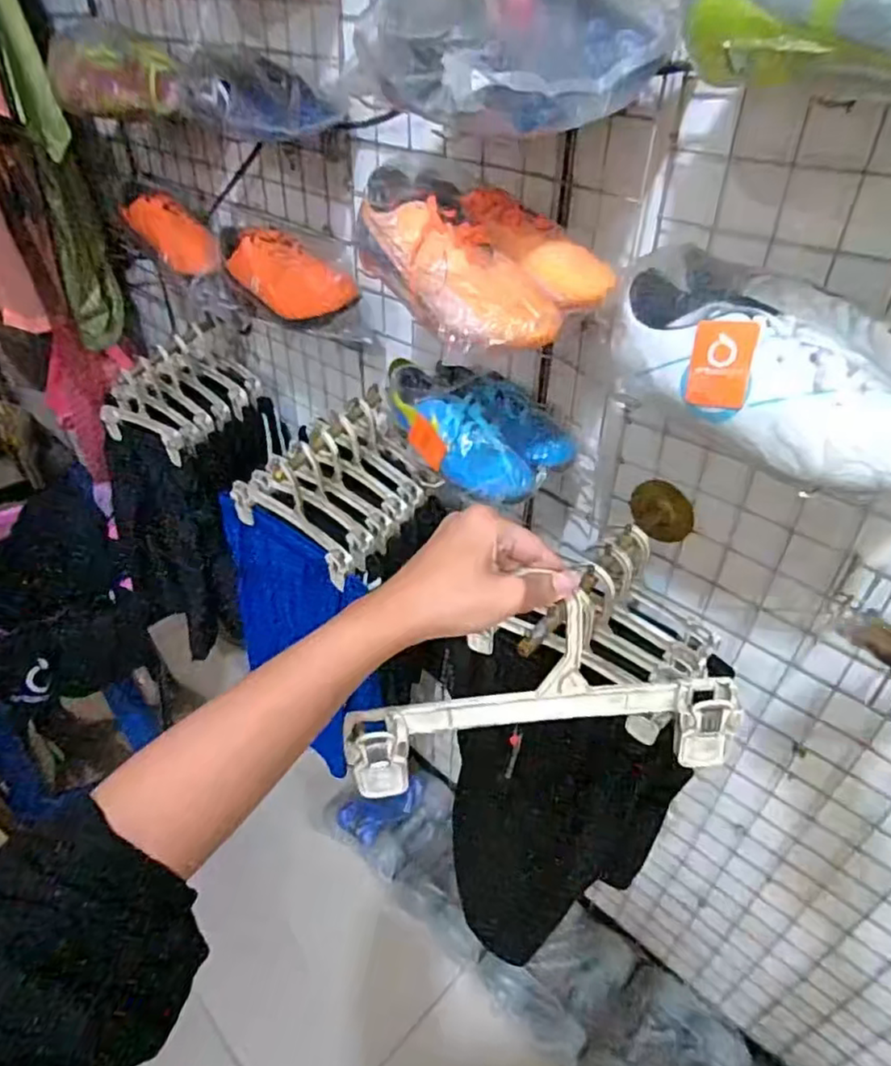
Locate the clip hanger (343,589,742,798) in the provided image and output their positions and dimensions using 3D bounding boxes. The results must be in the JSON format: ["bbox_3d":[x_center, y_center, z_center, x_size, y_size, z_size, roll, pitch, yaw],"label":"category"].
[{"bbox_3d":[0.058,0.104,0.401,0.243,0.120,0.023,-7,9,2],"label":"clip hanger"}]

